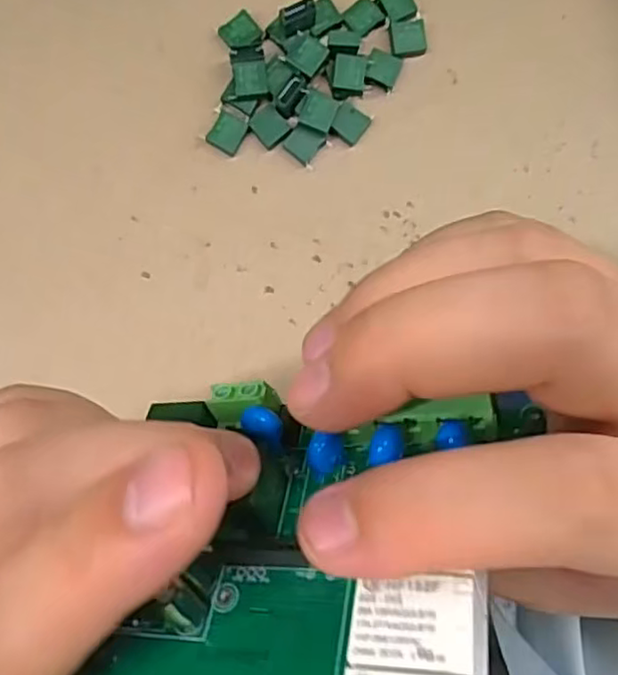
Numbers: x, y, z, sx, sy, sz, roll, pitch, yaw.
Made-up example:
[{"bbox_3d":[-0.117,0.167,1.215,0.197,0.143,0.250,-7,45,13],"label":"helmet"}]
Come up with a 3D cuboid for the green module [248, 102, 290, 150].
[{"bbox_3d":[-0.019,-0.104,0.324,0.016,0.004,0.016,-41,91,-3],"label":"green module"}]

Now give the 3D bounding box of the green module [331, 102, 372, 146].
[{"bbox_3d":[0.020,-0.106,0.326,0.017,0.004,0.016,34,94,-17],"label":"green module"}]

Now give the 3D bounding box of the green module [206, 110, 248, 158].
[{"bbox_3d":[-0.040,-0.100,0.325,0.016,0.005,0.018,27,88,-2],"label":"green module"}]

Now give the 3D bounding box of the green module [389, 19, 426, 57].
[{"bbox_3d":[0.050,-0.149,0.328,0.018,0.005,0.016,-8,89,-3],"label":"green module"}]

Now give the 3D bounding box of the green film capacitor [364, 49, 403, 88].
[{"bbox_3d":[0.037,-0.134,0.328,0.017,0.005,0.017,19,88,-2],"label":"green film capacitor"}]

